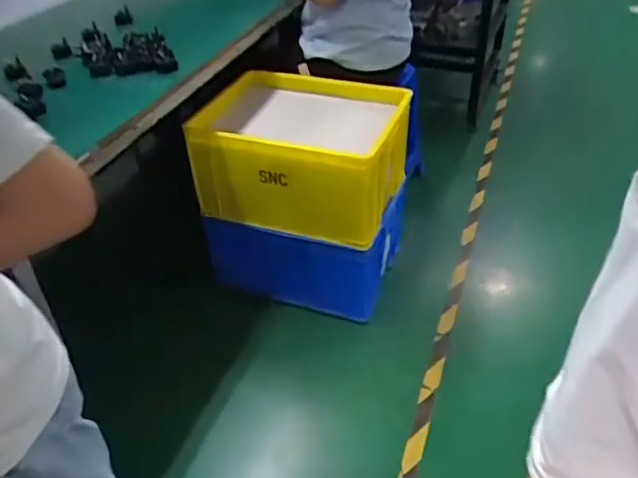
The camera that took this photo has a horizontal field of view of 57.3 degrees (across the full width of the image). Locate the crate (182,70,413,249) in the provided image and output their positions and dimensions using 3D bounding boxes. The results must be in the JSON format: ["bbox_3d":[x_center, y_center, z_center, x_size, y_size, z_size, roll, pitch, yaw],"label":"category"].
[{"bbox_3d":[-0.050,-0.228,1.682,0.548,0.335,0.427,11,39,17],"label":"crate"}]

